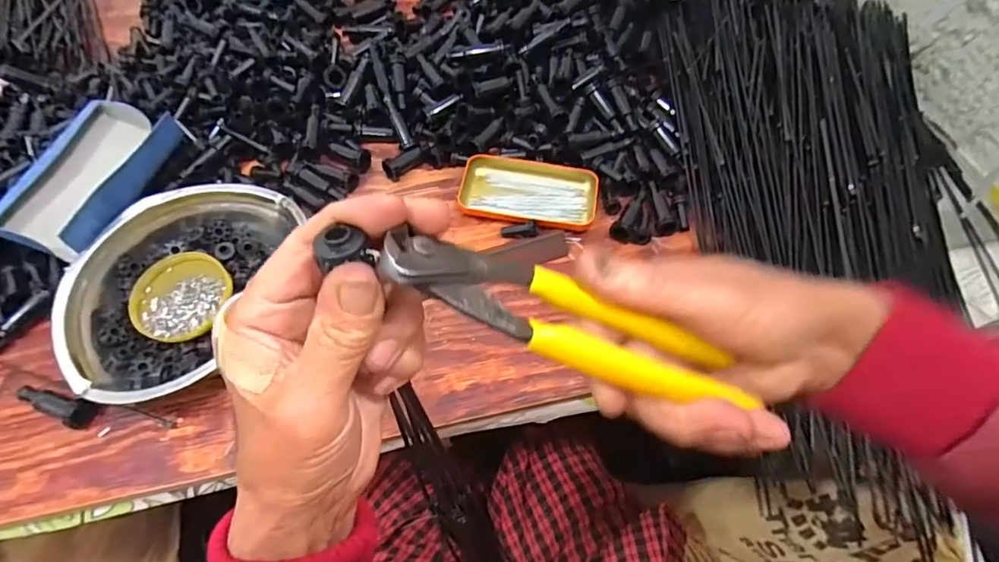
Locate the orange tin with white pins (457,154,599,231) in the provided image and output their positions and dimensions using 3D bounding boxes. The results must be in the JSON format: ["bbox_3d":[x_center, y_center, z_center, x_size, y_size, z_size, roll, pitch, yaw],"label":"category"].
[{"bbox_3d":[0.031,-0.093,0.564,0.143,0.021,0.084,12,60,5],"label":"orange tin with white pins"}]

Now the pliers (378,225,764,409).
[{"bbox_3d":[0.032,0.018,0.207,0.163,0.021,0.039,20,56,-25],"label":"pliers"}]

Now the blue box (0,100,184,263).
[{"bbox_3d":[-0.387,-0.108,0.495,0.105,0.044,0.180,7,59,2],"label":"blue box"}]

